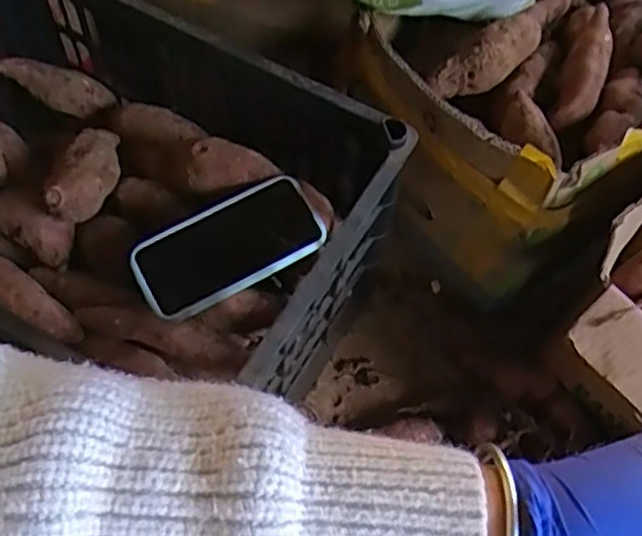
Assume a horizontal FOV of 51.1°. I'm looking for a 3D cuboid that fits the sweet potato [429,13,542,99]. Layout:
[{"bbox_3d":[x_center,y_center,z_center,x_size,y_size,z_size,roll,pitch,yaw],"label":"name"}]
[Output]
[{"bbox_3d":[0.186,-0.237,0.752,0.151,0.048,0.055,-37,68,-21],"label":"sweet potato"}]

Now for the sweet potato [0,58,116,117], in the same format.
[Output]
[{"bbox_3d":[-0.305,-0.212,0.781,0.126,0.036,0.045,19,60,-12],"label":"sweet potato"}]

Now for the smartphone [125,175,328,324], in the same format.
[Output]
[{"bbox_3d":[-0.084,-0.020,0.615,0.170,0.015,0.084,-25,64,-16],"label":"smartphone"}]

